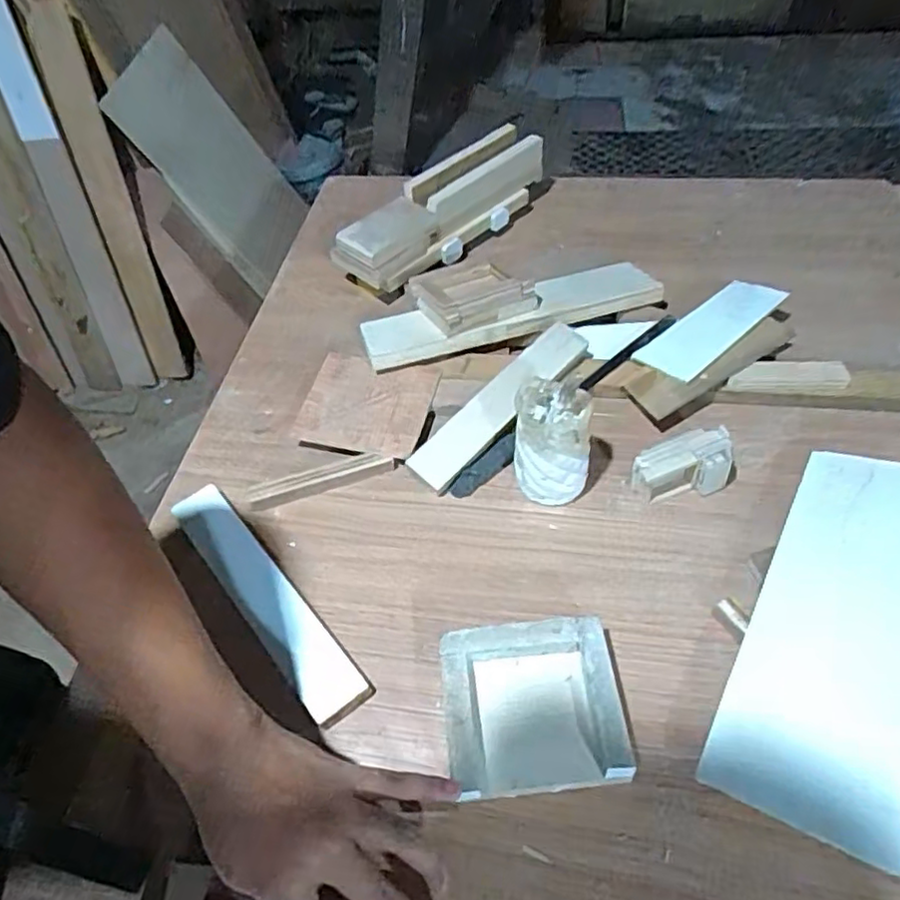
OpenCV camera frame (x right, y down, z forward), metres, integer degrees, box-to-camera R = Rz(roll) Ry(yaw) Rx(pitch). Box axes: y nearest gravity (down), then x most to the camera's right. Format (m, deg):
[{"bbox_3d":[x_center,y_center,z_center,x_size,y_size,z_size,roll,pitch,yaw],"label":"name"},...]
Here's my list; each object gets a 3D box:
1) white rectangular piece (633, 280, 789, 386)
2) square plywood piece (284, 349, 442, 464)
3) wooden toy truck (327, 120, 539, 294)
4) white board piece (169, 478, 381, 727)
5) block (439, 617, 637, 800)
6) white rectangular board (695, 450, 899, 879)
[{"bbox_3d":[0.265,-0.127,0.681,0.161,0.008,0.067,-39,49,-18],"label":"white rectangular piece"},{"bbox_3d":[-0.083,-0.047,0.672,0.125,0.008,0.112,12,57,12],"label":"square plywood piece"},{"bbox_3d":[-0.002,-0.299,0.839,0.306,0.083,0.095,-38,57,-22],"label":"wooden toy truck"},{"bbox_3d":[-0.158,0.120,0.563,0.045,0.024,0.260,-36,56,-21],"label":"white board piece"},{"bbox_3d":[0.058,0.183,0.475,0.119,0.044,0.109,-7,51,1],"label":"block"},{"bbox_3d":[0.289,0.124,0.482,0.118,0.014,0.306,14,53,34],"label":"white rectangular board"}]

